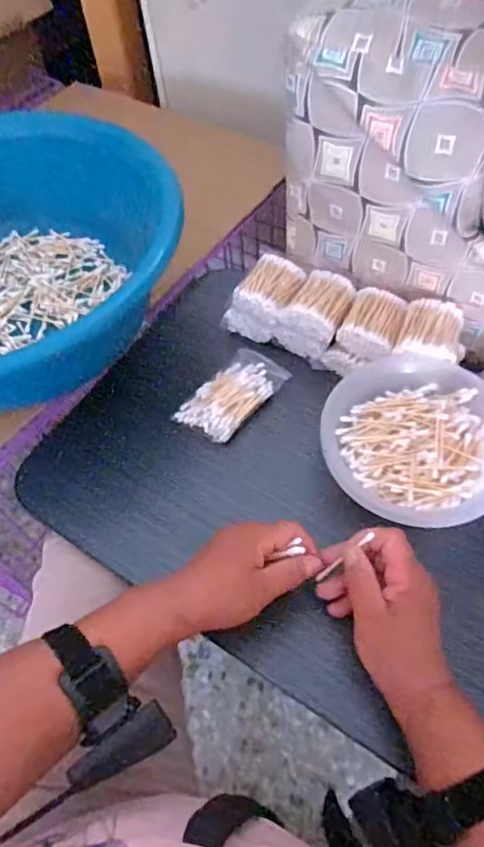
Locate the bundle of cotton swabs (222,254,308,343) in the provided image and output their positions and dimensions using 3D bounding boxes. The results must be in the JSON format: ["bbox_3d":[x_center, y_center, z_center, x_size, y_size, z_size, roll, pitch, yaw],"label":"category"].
[{"bbox_3d":[0.029,-0.141,0.637,0.071,0.063,0.080,30,65,22],"label":"bundle of cotton swabs"}]

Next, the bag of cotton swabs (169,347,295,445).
[{"bbox_3d":[-0.010,-0.032,0.595,0.065,0.018,0.114,36,67,24],"label":"bag of cotton swabs"}]

